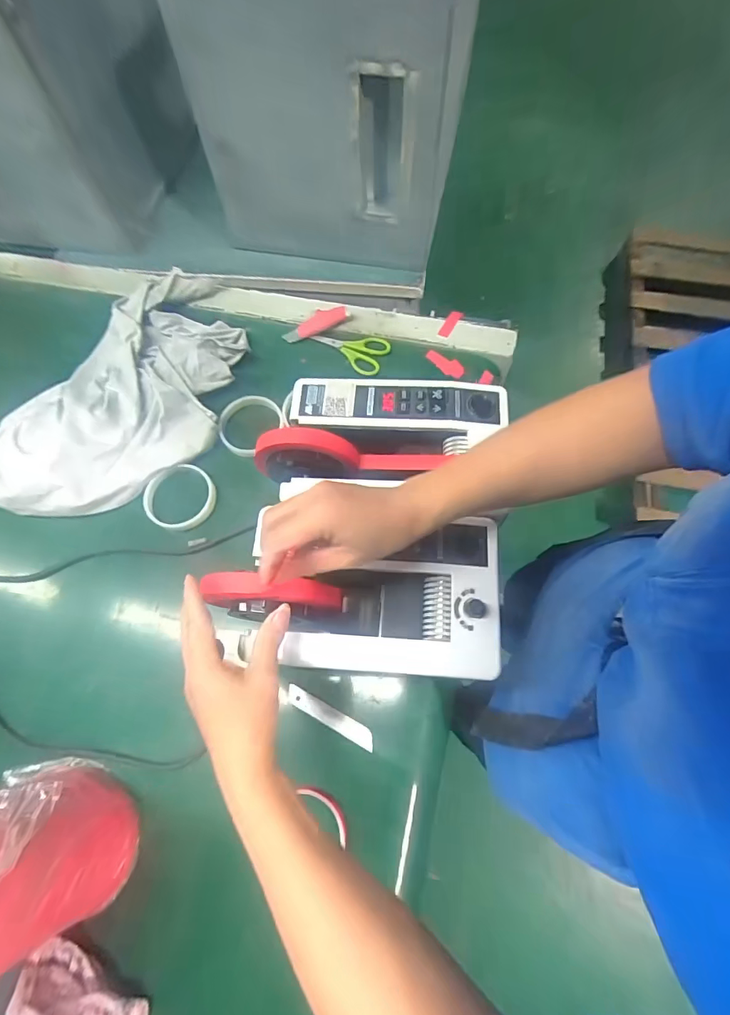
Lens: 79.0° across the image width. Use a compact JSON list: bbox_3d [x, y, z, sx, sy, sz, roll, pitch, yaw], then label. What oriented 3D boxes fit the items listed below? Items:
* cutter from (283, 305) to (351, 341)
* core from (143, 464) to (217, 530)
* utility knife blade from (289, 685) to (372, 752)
[{"bbox_3d":[-0.070,-0.262,0.631,0.097,0.008,0.031,-22,70,8],"label":"cutter"},{"bbox_3d":[-0.226,-0.015,0.546,0.080,0.020,0.084,0,69,1],"label":"core"},{"bbox_3d":[-0.037,0.219,0.463,0.102,0.005,0.018,24,72,15],"label":"utility knife blade"}]

